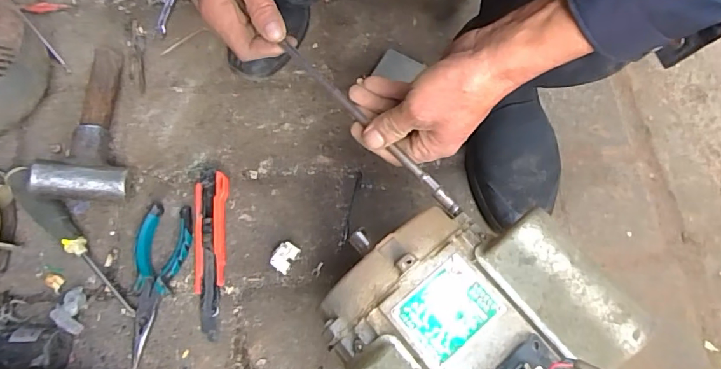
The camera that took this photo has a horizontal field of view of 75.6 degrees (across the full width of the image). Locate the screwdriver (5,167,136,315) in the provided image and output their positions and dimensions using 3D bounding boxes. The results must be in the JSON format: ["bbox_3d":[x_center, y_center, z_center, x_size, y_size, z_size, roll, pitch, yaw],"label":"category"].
[{"bbox_3d":[-0.304,0.055,0.486,0.204,0.034,0.033,40,73,12],"label":"screwdriver"}]

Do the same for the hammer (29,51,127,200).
[{"bbox_3d":[-0.312,-0.072,0.522,0.088,0.062,0.196,-10,70,-6],"label":"hammer"}]

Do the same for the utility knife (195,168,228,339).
[{"bbox_3d":[-0.161,0.068,0.495,0.033,0.020,0.178,-2,70,-3],"label":"utility knife"}]

